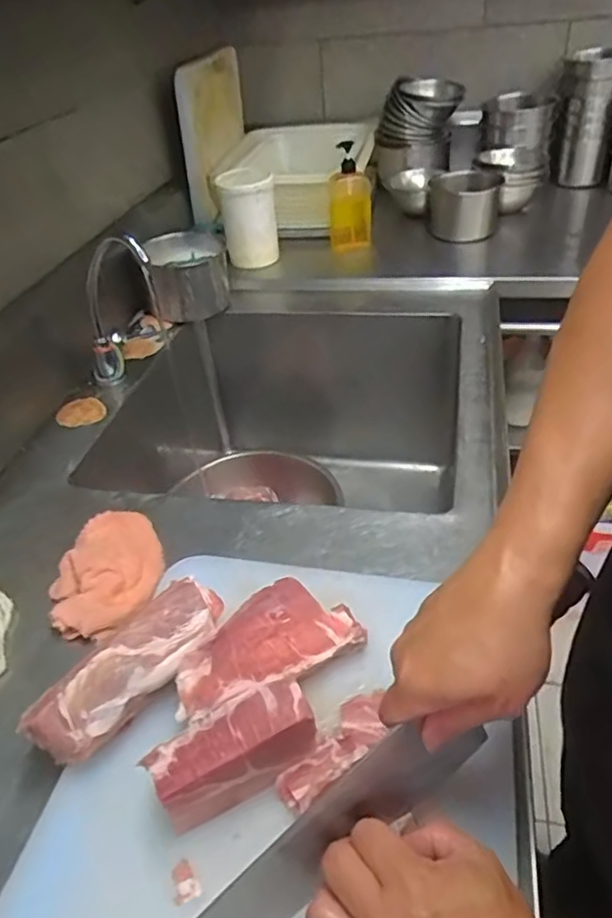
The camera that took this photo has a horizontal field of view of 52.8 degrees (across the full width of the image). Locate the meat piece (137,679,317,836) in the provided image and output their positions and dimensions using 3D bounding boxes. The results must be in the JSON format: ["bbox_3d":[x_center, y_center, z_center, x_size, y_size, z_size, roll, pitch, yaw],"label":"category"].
[{"bbox_3d":[-0.053,0.219,0.461,0.116,0.064,0.043,-21,42,-19],"label":"meat piece"}]

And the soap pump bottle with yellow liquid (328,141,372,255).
[{"bbox_3d":[0.094,-0.545,1.296,0.087,0.222,0.058,-1,40,4],"label":"soap pump bottle with yellow liquid"}]

